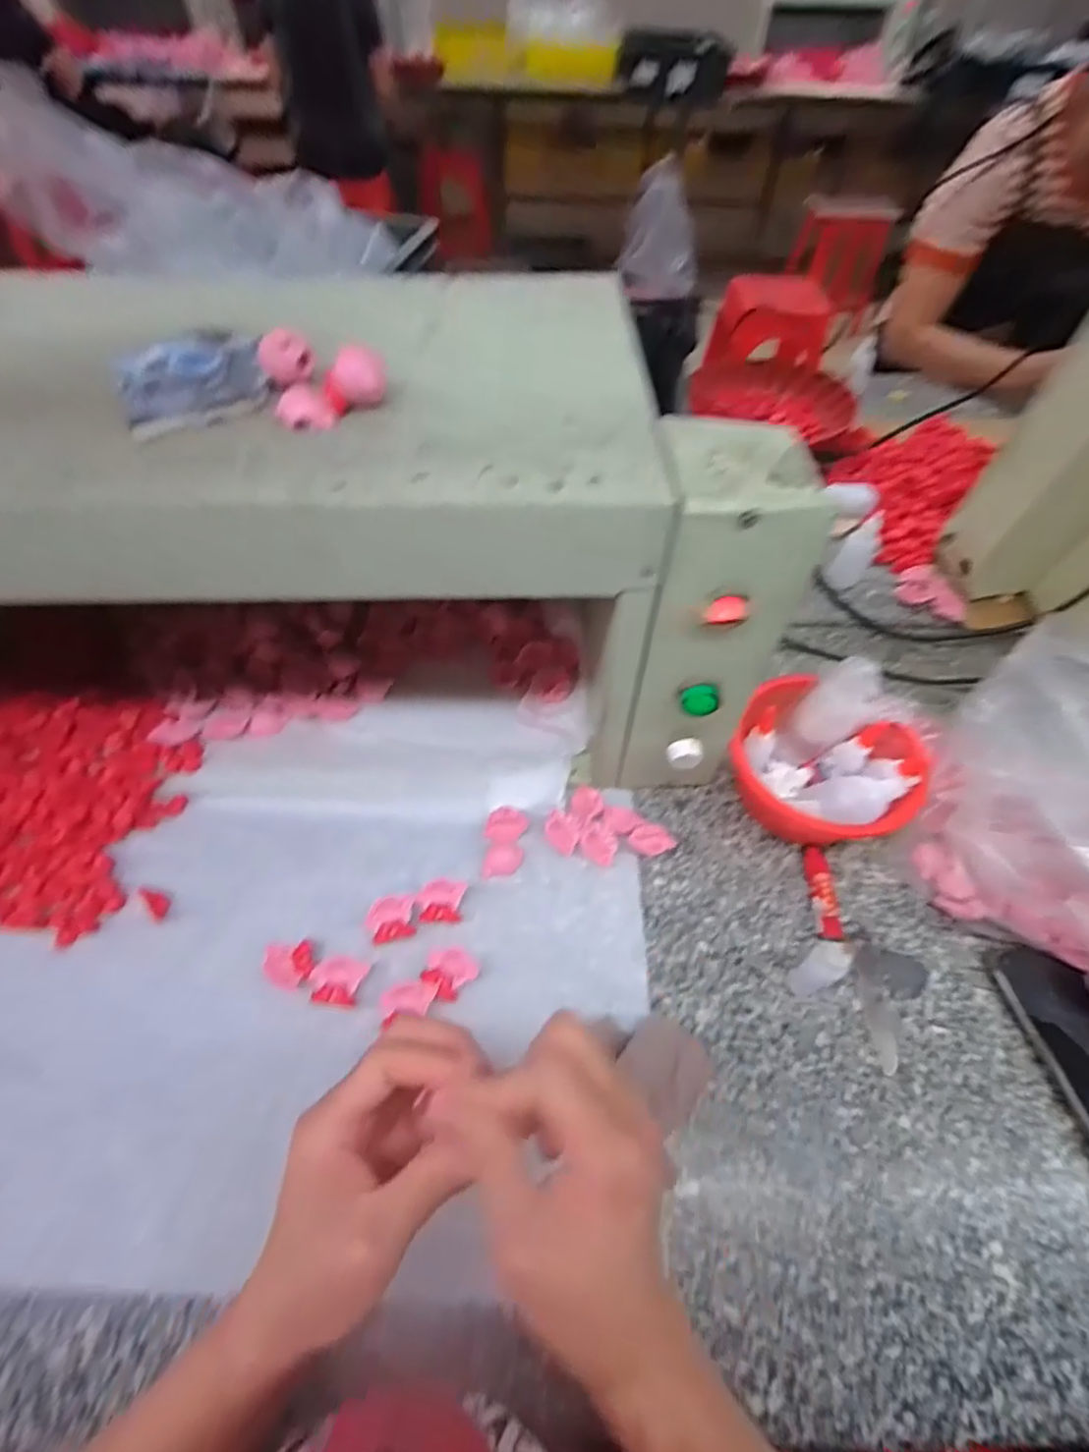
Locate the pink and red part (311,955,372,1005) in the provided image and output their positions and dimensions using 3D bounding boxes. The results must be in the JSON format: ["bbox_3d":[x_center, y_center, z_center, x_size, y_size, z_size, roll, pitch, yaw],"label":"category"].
[{"bbox_3d":[-0.145,0.179,0.421,0.036,0.007,0.032,5,56,3],"label":"pink and red part"}]

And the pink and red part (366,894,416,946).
[{"bbox_3d":[-0.114,0.145,0.449,0.033,0.010,0.032,-13,57,-10],"label":"pink and red part"}]

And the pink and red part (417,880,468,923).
[{"bbox_3d":[-0.078,0.136,0.459,0.032,0.011,0.030,4,56,2],"label":"pink and red part"}]

